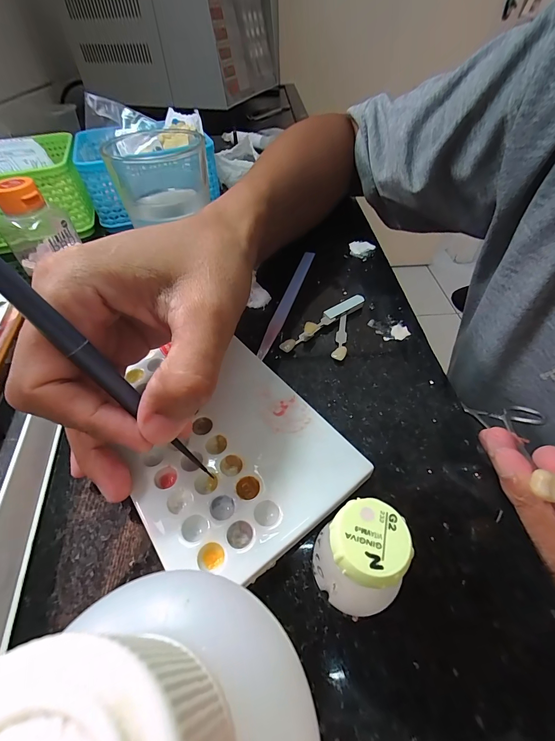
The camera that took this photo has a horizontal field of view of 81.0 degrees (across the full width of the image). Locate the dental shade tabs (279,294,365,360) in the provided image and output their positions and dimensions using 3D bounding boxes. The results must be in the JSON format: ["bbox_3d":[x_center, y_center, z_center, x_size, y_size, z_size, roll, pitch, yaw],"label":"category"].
[{"bbox_3d":[0.034,-0.032,0.226,0.039,0.008,0.068,17,51,17],"label":"dental shade tabs"}]

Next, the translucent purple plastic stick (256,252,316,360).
[{"bbox_3d":[0.009,-0.056,0.249,0.010,0.004,0.130,13,50,13],"label":"translucent purple plastic stick"}]

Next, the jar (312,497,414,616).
[{"bbox_3d":[0.028,0.067,0.115,0.028,0.043,0.026,-1,48,1],"label":"jar"}]

